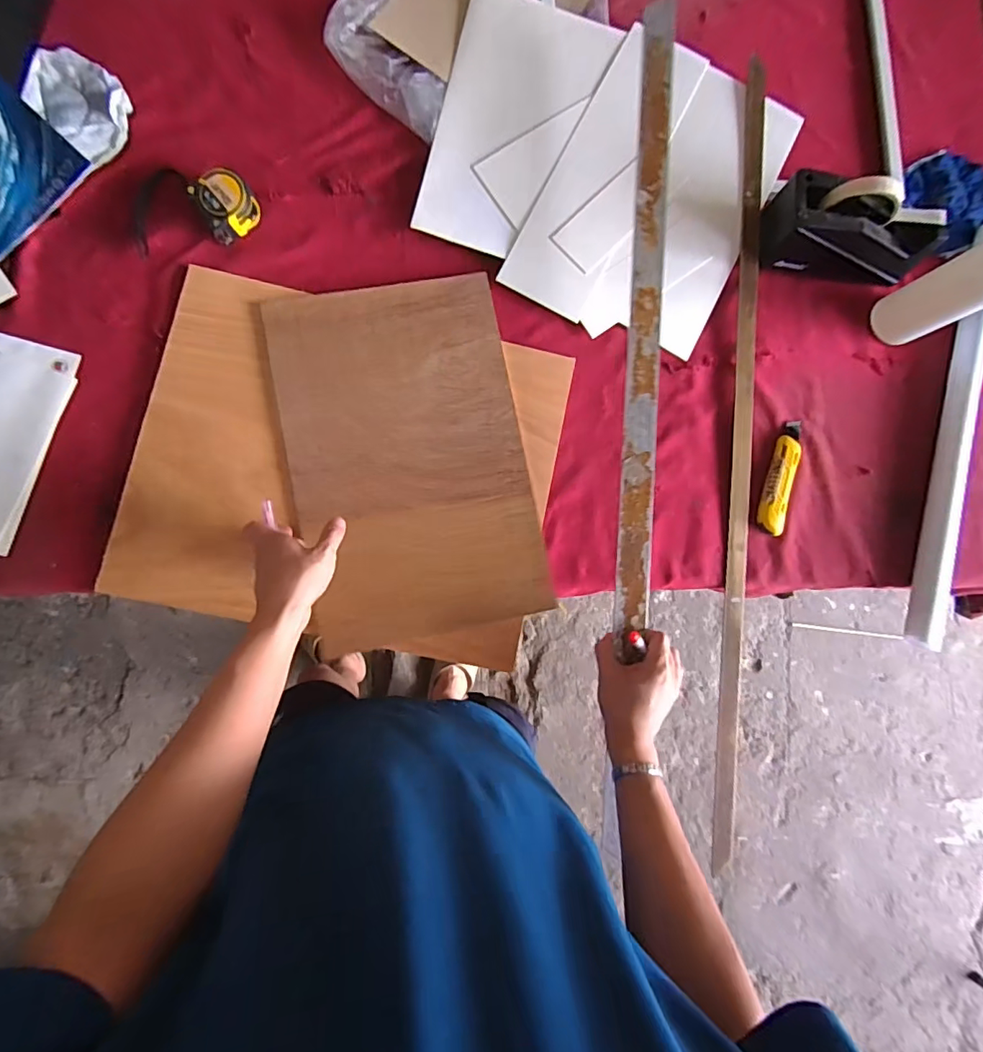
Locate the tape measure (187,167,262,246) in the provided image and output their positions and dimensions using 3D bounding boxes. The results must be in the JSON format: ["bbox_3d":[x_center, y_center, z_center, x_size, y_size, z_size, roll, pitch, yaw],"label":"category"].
[{"bbox_3d":[-0.313,-0.380,0.612,0.062,0.038,0.060,1,85,-6],"label":"tape measure"}]

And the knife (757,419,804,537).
[{"bbox_3d":[0.373,-0.065,0.662,0.032,0.014,0.153,20,83,-4],"label":"knife"}]

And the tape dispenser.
[{"bbox_3d":[0.456,-0.371,0.654,0.208,0.099,0.078,13,84,-5],"label":"tape dispenser"}]

